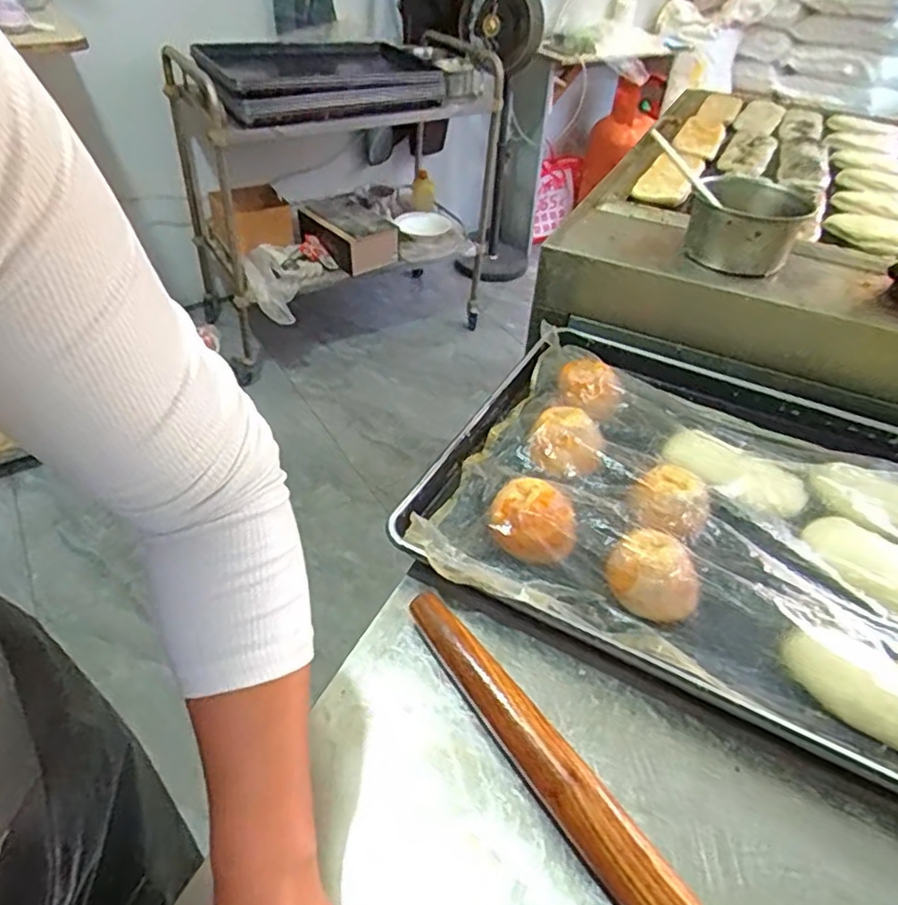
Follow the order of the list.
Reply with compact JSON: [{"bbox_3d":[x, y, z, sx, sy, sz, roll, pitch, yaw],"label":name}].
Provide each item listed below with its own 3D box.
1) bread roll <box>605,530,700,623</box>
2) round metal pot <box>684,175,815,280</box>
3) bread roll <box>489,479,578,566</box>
[{"bbox_3d":[0.167,0.098,0.518,0.073,0.035,0.064,29,48,26],"label":"bread roll"},{"bbox_3d":[0.343,-0.263,0.745,0.120,0.073,0.114,15,44,13],"label":"round metal pot"},{"bbox_3d":[0.072,0.061,0.551,0.069,0.034,0.073,2,42,-2],"label":"bread roll"}]

